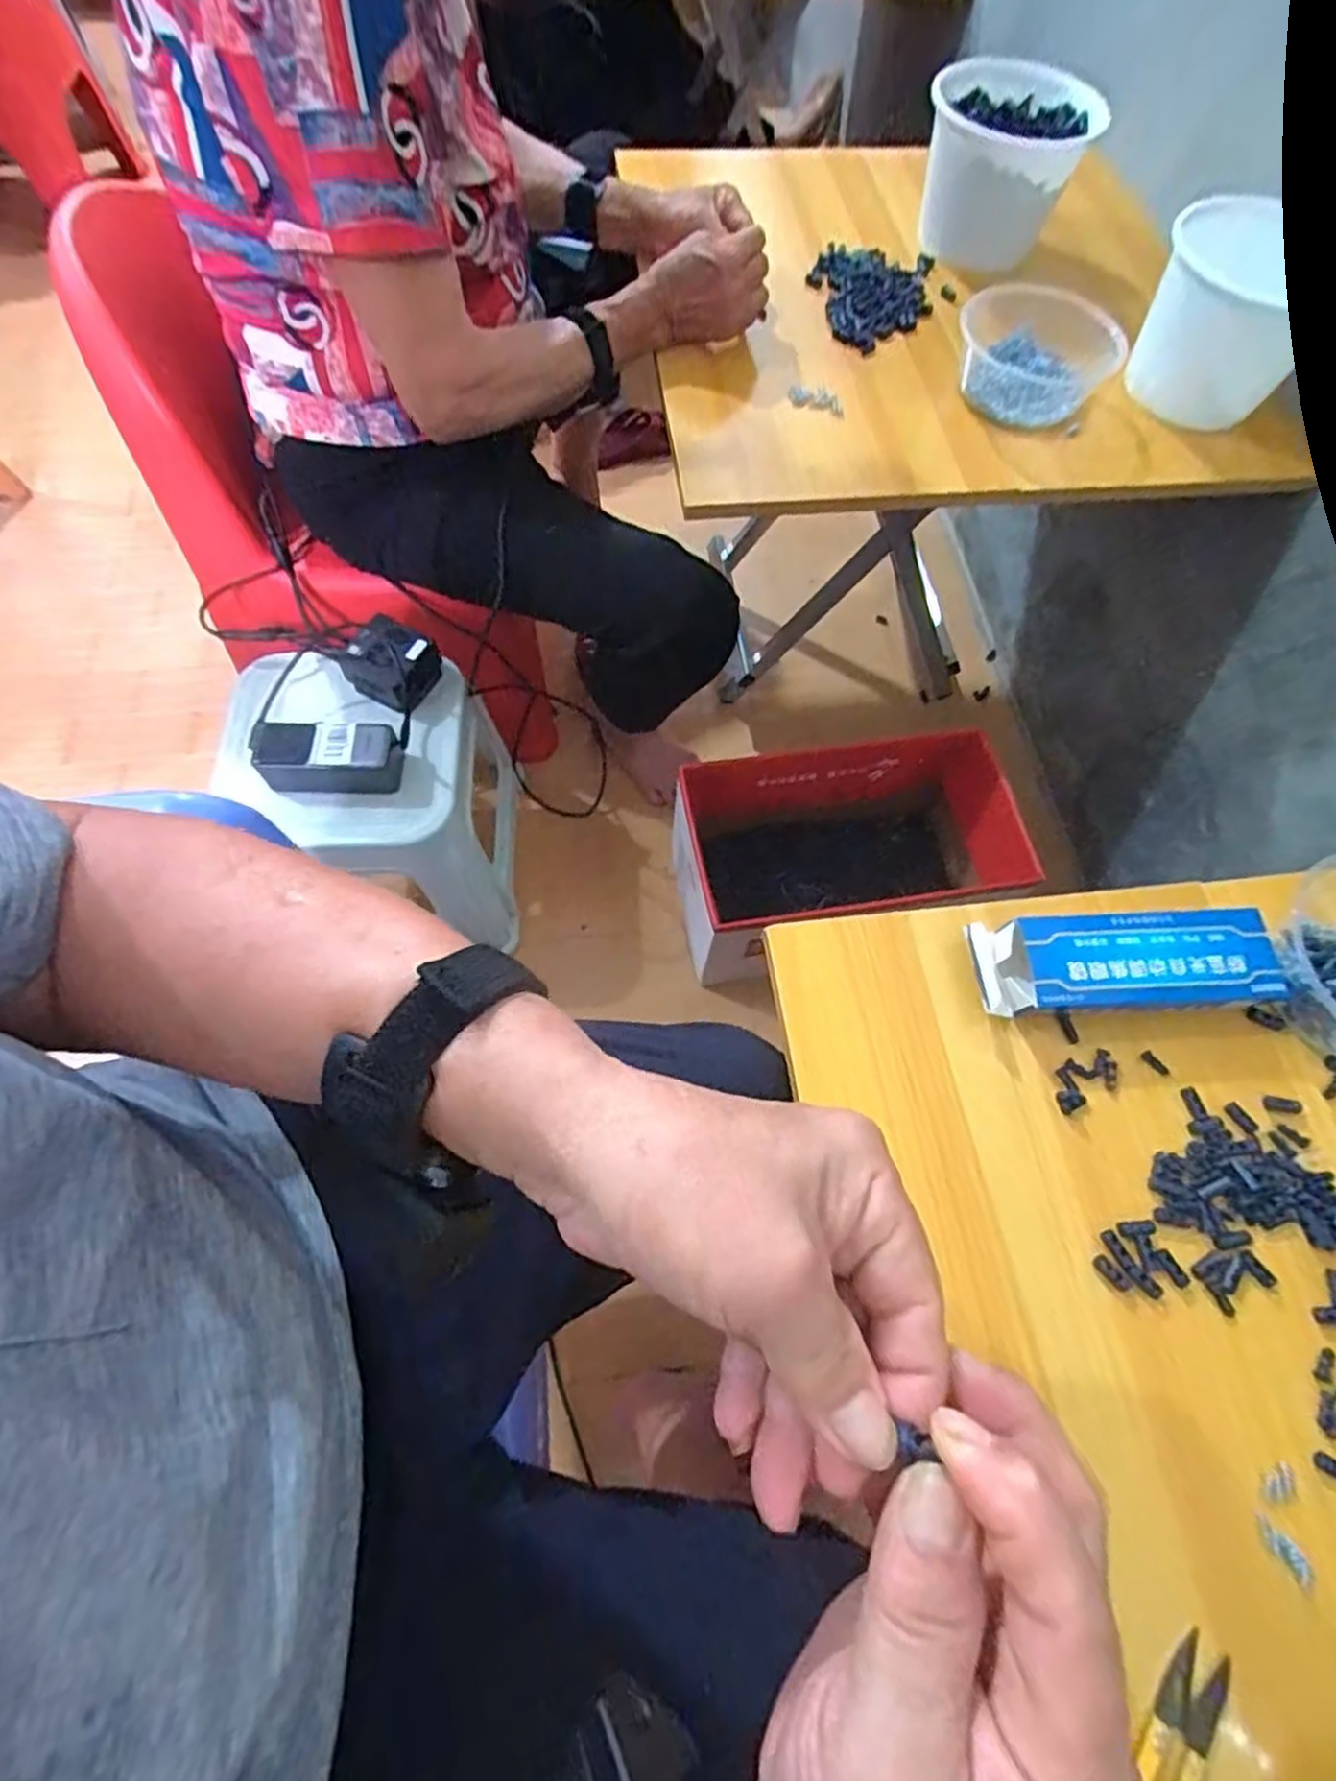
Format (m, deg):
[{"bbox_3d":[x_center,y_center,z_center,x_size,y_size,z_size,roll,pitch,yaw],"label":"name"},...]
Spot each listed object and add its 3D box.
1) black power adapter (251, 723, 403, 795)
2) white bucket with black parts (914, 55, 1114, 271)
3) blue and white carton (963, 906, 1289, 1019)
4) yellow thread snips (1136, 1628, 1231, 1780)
[{"bbox_3d":[-0.349,-0.140,0.775,0.146,0.051,0.071,-4,66,-5],"label":"black power adapter"},{"bbox_3d":[0.336,-0.732,0.765,0.157,0.104,0.165,11,66,2],"label":"white bucket with black parts"},{"bbox_3d":[0.270,0.046,0.458,0.175,0.038,0.057,-2,66,-4],"label":"blue and white carton"},{"bbox_3d":[0.208,0.370,0.314,0.026,0.015,0.103,38,70,13],"label":"yellow thread snips"}]

